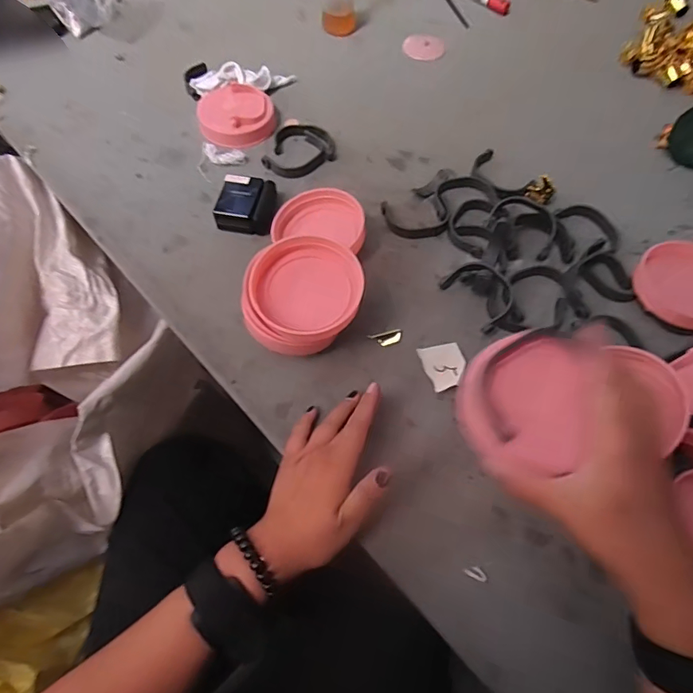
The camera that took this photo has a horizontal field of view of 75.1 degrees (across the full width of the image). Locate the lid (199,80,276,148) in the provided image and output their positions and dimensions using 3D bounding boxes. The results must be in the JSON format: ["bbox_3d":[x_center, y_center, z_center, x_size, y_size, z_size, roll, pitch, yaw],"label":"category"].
[{"bbox_3d":[-0.138,-0.295,0.570,0.093,0.022,0.107,-12,63,-7],"label":"lid"}]

